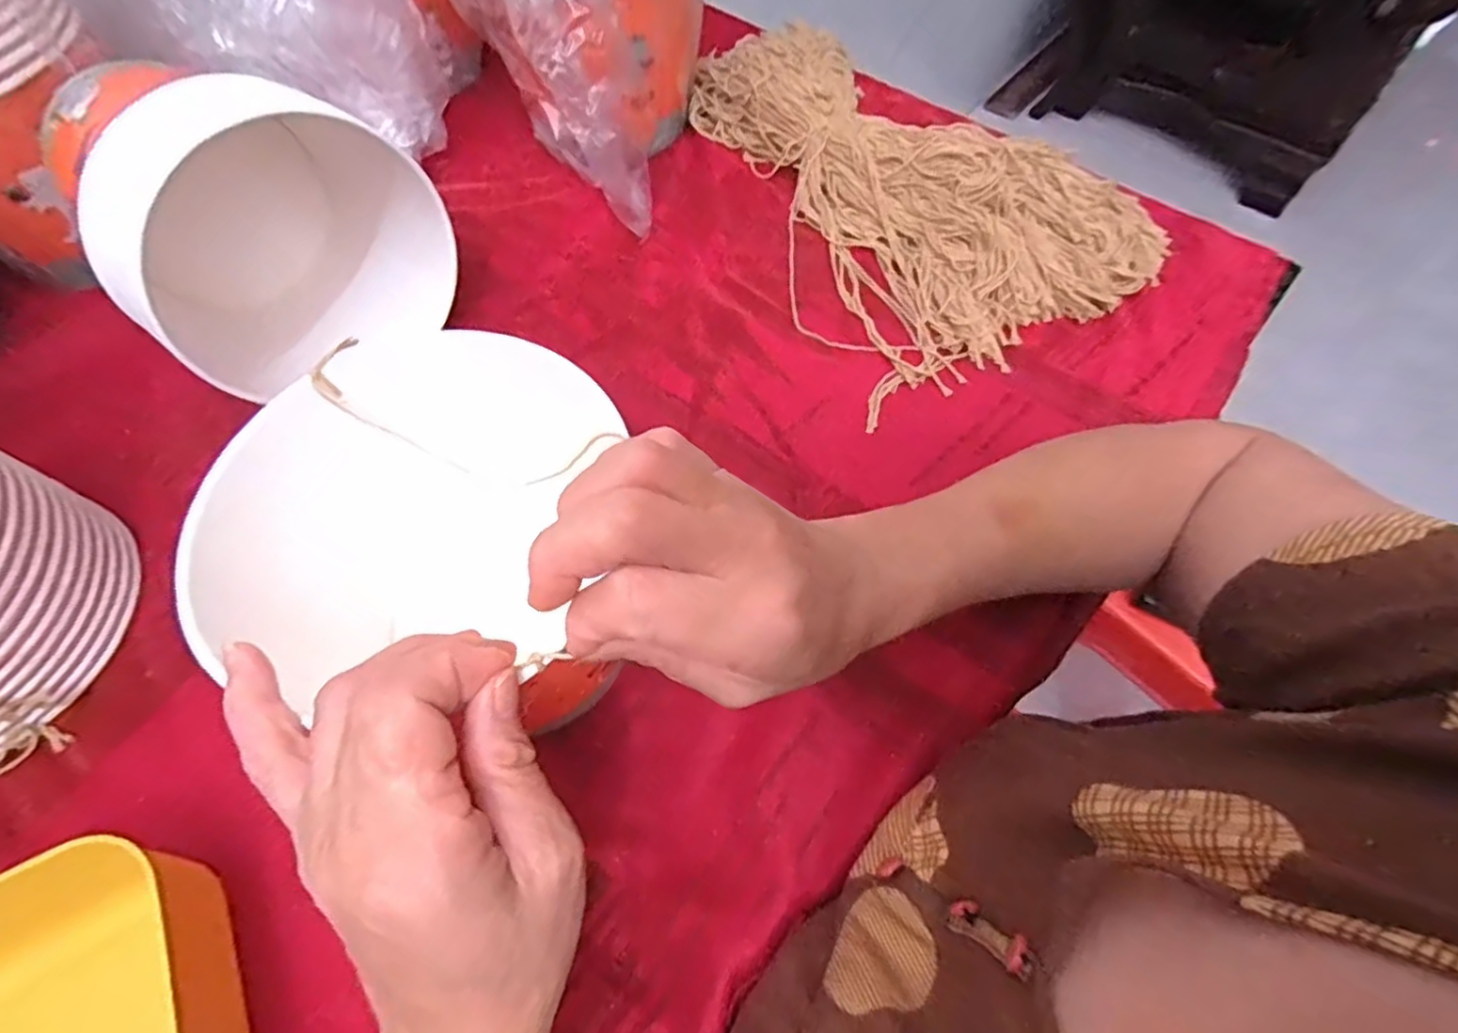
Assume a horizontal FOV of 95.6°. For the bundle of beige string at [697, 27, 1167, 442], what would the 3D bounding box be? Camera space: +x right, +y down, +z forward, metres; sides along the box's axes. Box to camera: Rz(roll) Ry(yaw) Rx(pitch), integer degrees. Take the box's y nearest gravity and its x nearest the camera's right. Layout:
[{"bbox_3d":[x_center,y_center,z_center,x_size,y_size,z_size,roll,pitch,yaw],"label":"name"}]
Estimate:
[{"bbox_3d":[0.127,-0.270,0.507,0.264,0.049,0.366,-26,64,-13],"label":"bundle of beige string"}]

